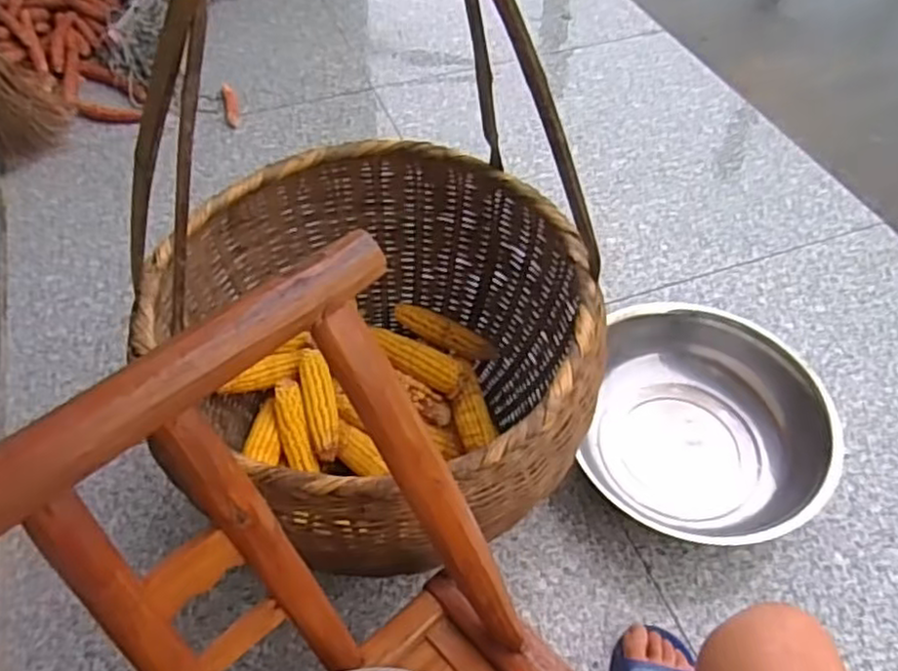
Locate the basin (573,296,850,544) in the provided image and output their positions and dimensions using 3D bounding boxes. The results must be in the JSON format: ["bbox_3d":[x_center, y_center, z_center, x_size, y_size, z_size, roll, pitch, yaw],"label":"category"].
[{"bbox_3d":[0.371,0.130,1.028,0.323,0.126,0.330,0,51,0],"label":"basin"}]

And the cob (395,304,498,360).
[{"bbox_3d":[-0.007,-0.003,1.084,0.162,0.044,0.032,20,54,14],"label":"cob"}]

